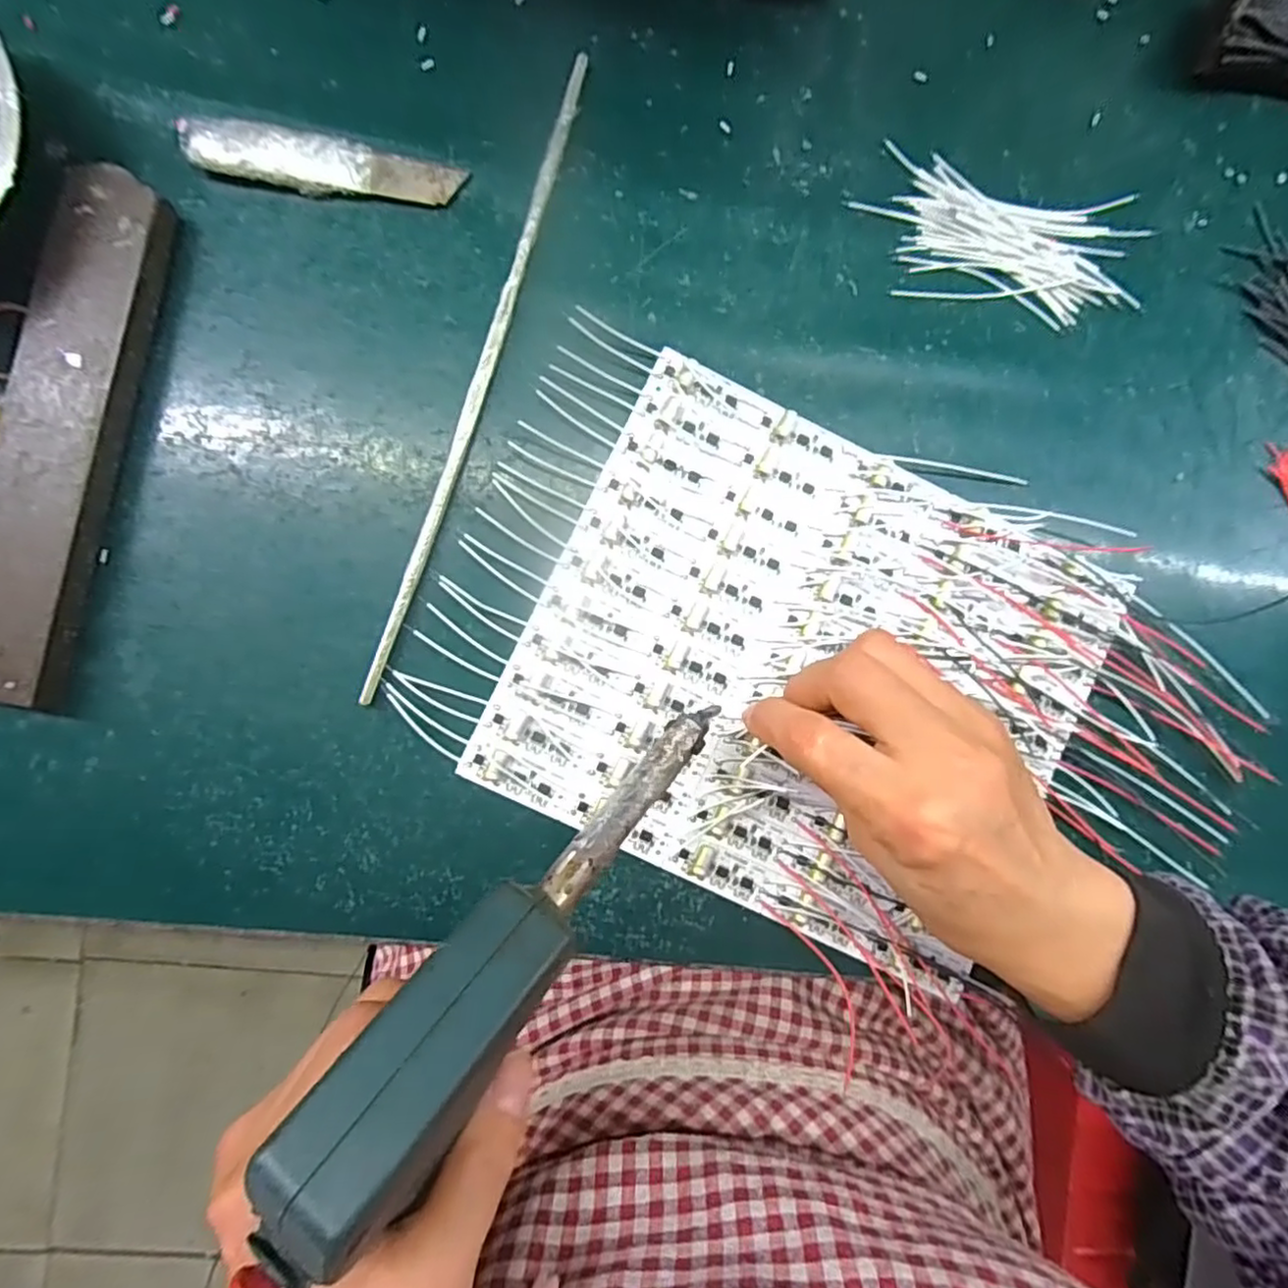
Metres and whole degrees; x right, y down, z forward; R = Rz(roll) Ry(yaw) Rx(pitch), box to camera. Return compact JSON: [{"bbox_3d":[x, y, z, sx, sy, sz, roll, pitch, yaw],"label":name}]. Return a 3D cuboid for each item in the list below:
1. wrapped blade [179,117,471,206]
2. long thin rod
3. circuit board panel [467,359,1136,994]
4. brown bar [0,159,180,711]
[{"bbox_3d":[-0.127,-0.190,0.262,0.103,0.010,0.023,6,88,-5],"label":"wrapped blade"},{"bbox_3d":[-0.067,-0.108,0.268,0.007,0.008,0.272,18,87,-5],"label":"long thin rod"},{"bbox_3d":[0.071,0.011,0.275,0.227,0.012,0.193,24,87,-4],"label":"circuit board panel"},{"bbox_3d":[-0.217,-0.076,0.247,0.036,0.018,0.195,13,88,-5],"label":"brown bar"}]

